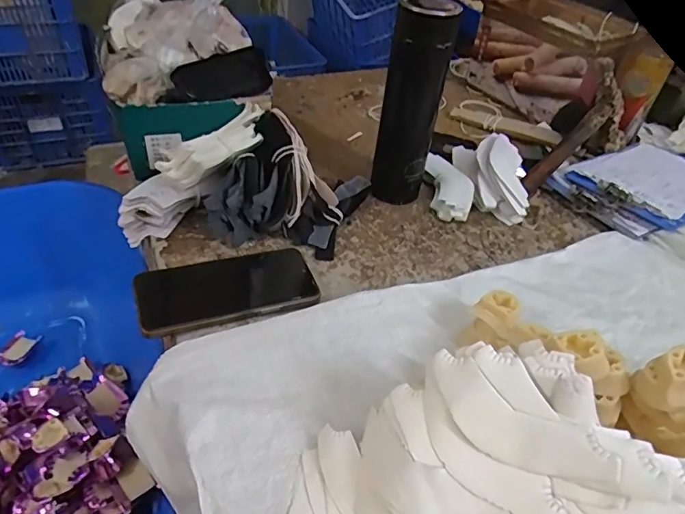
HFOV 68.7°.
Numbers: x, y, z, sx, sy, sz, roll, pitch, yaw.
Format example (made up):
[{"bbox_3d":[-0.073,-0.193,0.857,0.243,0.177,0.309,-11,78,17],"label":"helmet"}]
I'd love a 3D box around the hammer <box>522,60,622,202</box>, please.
[{"bbox_3d":[0.312,-0.161,0.682,0.237,0.129,0.061,-38,56,-21],"label":"hammer"}]

